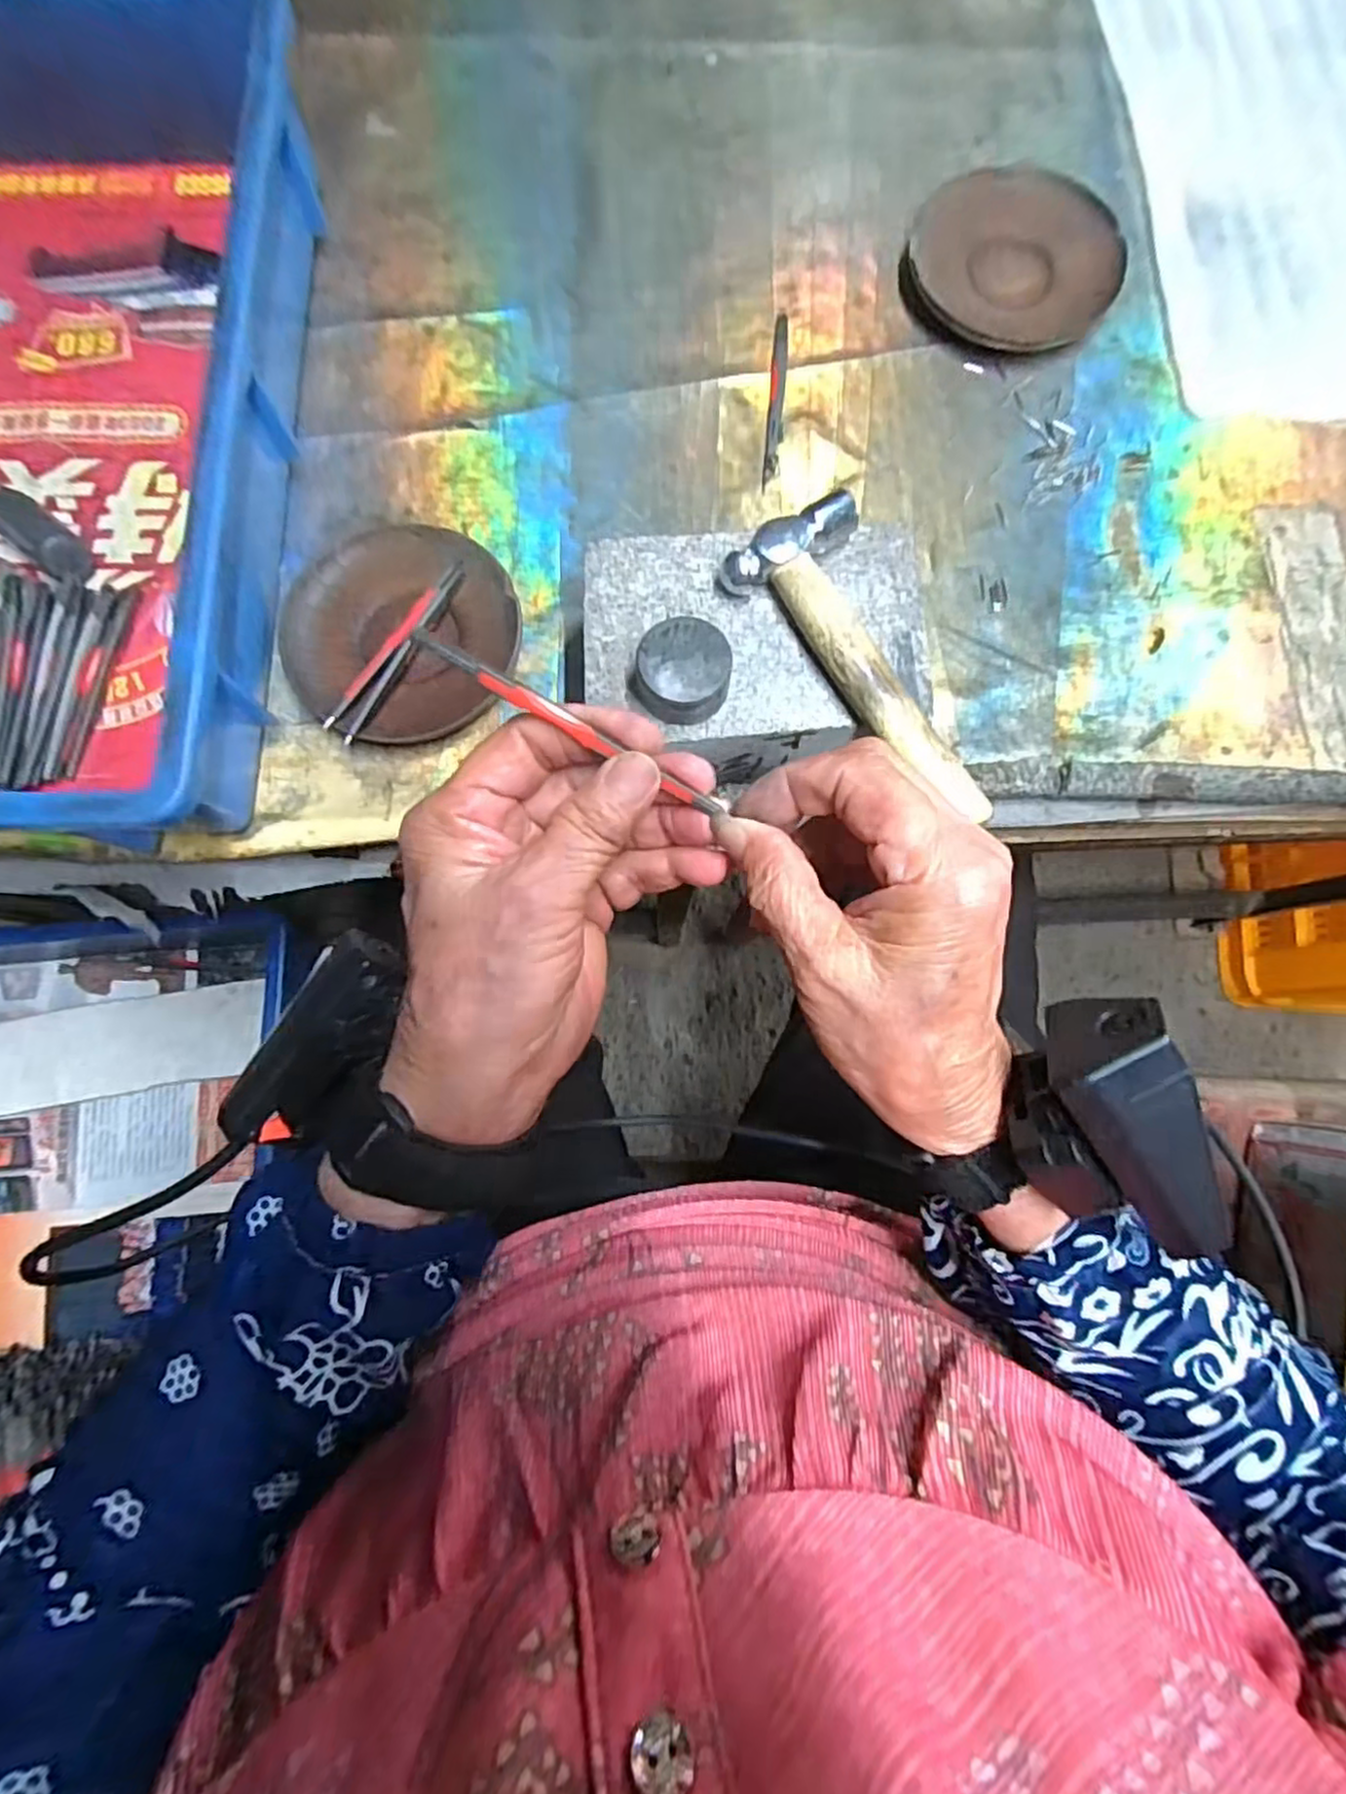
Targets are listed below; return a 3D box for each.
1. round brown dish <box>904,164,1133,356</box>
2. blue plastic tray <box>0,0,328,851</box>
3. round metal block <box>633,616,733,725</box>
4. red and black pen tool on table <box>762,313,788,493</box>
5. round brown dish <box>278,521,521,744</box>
[{"bbox_3d":[0.188,-0.353,0.398,0.114,0.020,0.092,9,79,1],"label":"round brown dish"},{"bbox_3d":[-0.327,-0.241,0.343,0.271,0.072,0.421,0,79,-1],"label":"blue plastic tray"},{"bbox_3d":[0.004,-0.091,0.293,0.037,0.022,0.037,0,81,-2],"label":"round metal block"},{"bbox_3d":[0.057,-0.273,0.393,0.009,0.004,0.106,6,79,0],"label":"red and black pen tool on table"},{"bbox_3d":[-0.138,-0.138,0.362,0.113,0.014,0.111,0,79,-1],"label":"round brown dish"}]

